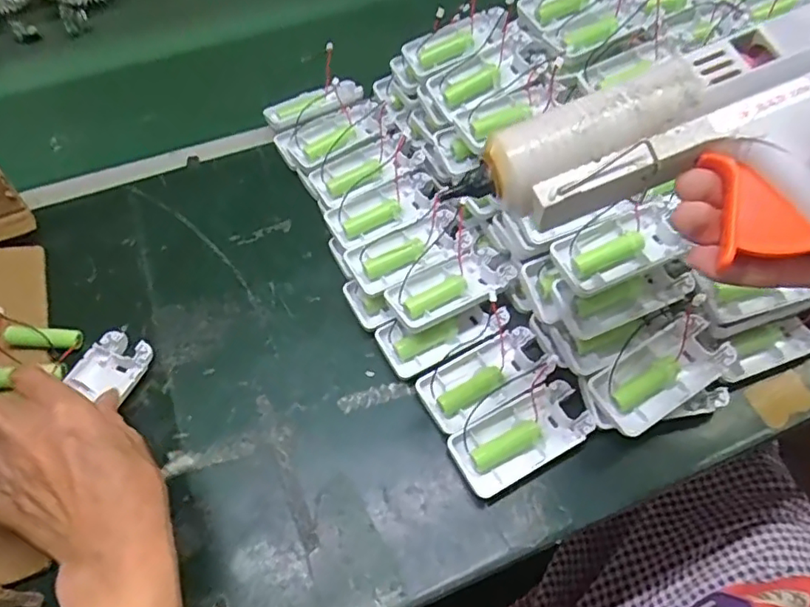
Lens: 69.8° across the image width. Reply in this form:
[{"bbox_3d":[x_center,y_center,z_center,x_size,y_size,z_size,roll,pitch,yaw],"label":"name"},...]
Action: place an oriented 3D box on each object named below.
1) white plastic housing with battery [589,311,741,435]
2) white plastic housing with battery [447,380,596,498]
[{"bbox_3d":[0.169,0.047,0.391,0.092,0.025,0.050,-32,69,-10],"label":"white plastic housing with battery"},{"bbox_3d":[0.078,0.090,0.389,0.092,0.020,0.044,-24,60,-14],"label":"white plastic housing with battery"}]

